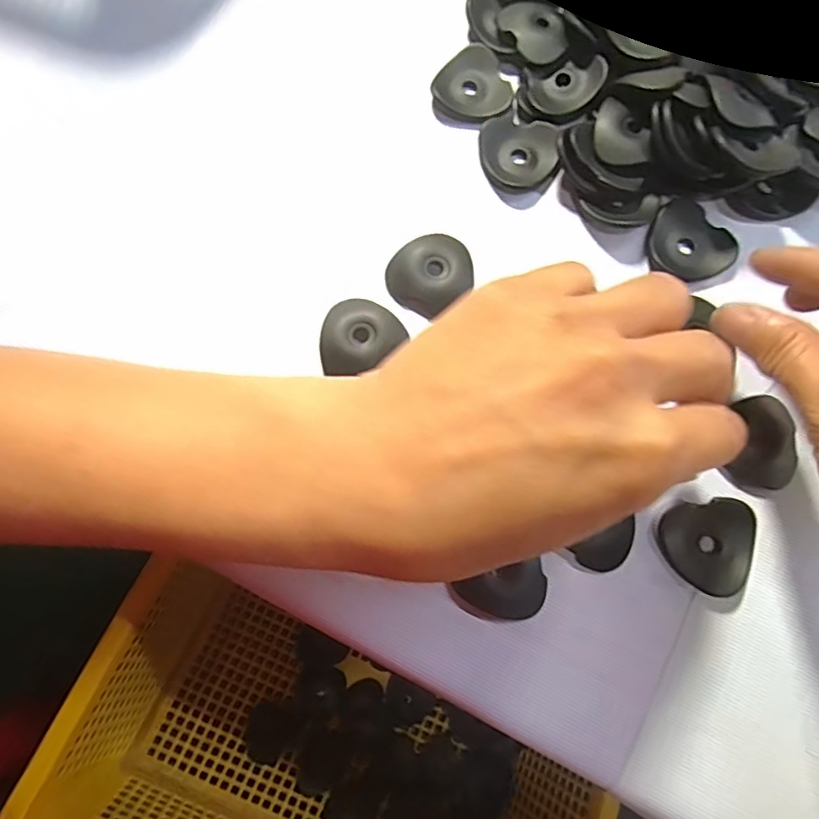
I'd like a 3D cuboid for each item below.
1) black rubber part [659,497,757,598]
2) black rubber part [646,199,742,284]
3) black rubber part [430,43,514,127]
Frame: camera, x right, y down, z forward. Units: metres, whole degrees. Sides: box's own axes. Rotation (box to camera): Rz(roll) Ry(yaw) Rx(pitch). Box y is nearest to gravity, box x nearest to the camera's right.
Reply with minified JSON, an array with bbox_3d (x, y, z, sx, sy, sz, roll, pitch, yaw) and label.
[{"bbox_3d":[0.113,0.049,0.208,0.034,0.007,0.034,0,80,-1],"label":"black rubber part"},{"bbox_3d":[0.117,-0.069,0.235,0.035,0.005,0.031,44,82,7],"label":"black rubber part"},{"bbox_3d":[0.026,-0.145,0.250,0.035,0.005,0.035,0,80,-1],"label":"black rubber part"}]

